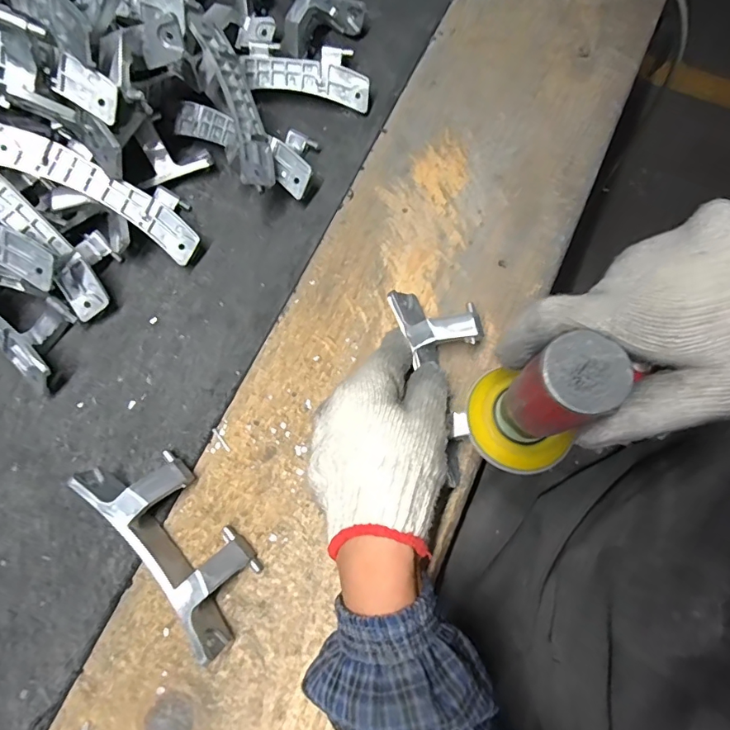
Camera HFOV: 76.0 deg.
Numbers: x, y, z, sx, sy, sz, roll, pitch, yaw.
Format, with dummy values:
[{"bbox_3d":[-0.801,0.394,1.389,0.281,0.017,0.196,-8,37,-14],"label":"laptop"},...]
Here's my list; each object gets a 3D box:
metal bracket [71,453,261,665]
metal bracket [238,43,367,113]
[{"bbox_3d":[-0.129,0.120,0.327,0.057,0.038,0.149,-41,78,-10],"label":"metal bracket"},{"bbox_3d":[-0.053,-0.278,0.438,0.123,0.033,0.056,12,75,4],"label":"metal bracket"}]

